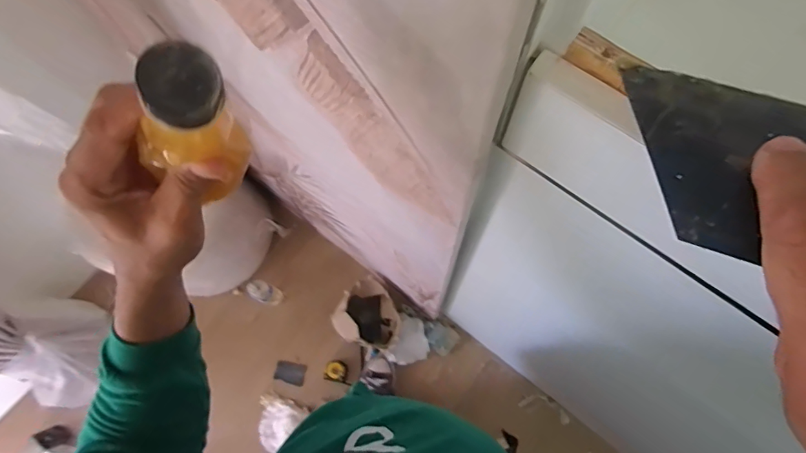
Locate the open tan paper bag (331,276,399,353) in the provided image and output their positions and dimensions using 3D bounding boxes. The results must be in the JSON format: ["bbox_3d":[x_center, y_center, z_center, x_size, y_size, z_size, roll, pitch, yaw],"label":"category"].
[{"bbox_3d":[-0.108,0.301,1.443,0.191,0.150,0.208,-39,75,-9],"label":"open tan paper bag"}]

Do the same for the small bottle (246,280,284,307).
[{"bbox_3d":[-0.449,0.218,1.474,0.064,0.172,0.064,-1,73,2],"label":"small bottle"}]

